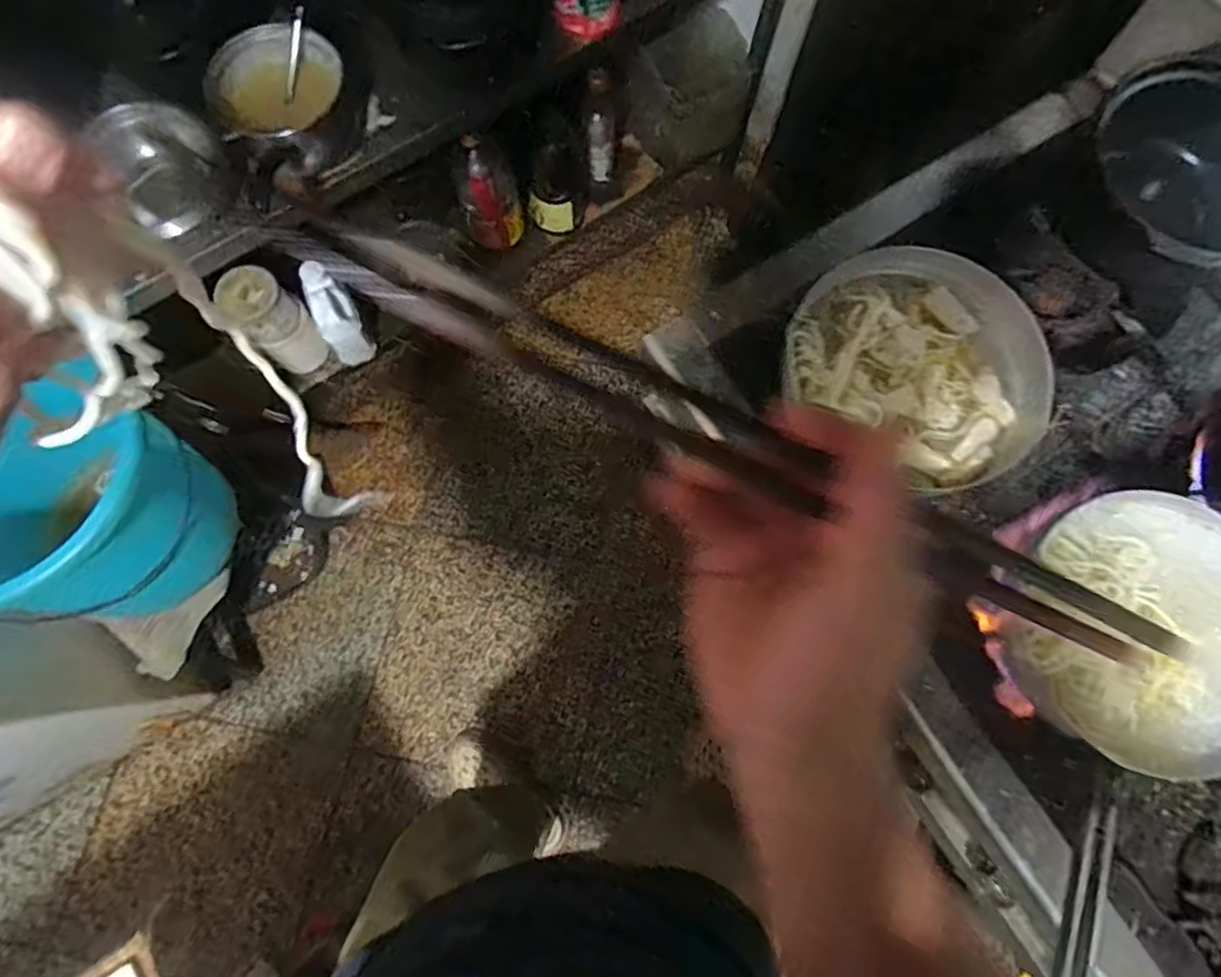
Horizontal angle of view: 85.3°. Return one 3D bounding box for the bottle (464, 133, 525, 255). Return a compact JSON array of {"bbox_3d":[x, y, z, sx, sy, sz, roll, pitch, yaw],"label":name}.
[{"bbox_3d":[-0.226,-0.548,1.257,0.098,0.222,0.083,-11,78,-4],"label":"bottle"}]

